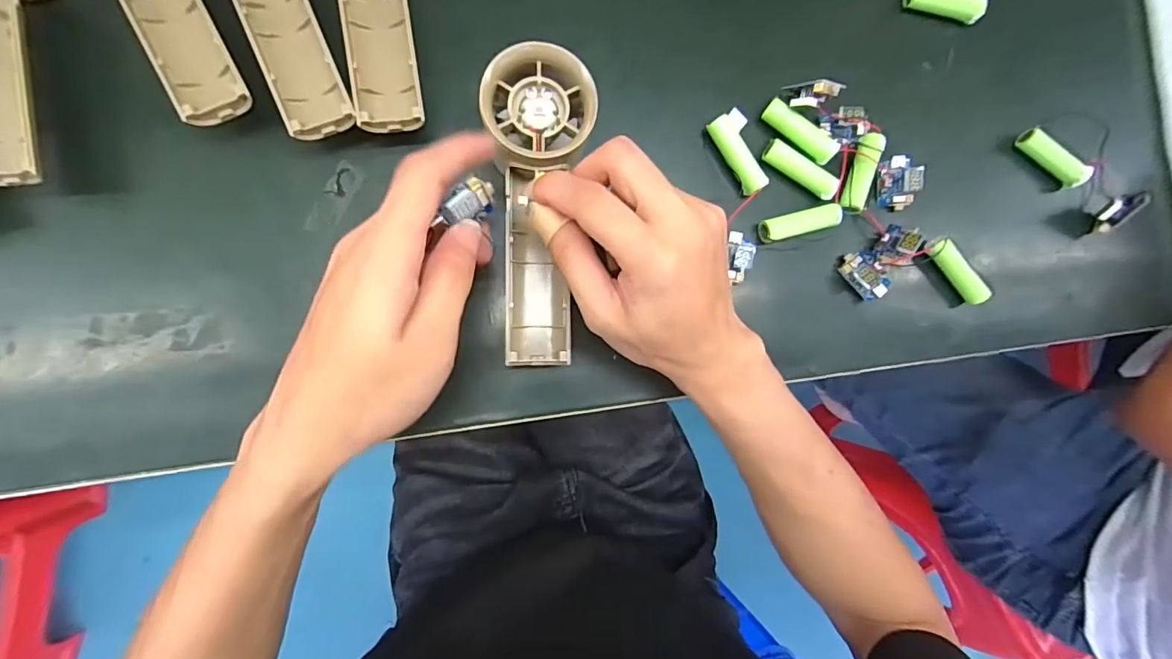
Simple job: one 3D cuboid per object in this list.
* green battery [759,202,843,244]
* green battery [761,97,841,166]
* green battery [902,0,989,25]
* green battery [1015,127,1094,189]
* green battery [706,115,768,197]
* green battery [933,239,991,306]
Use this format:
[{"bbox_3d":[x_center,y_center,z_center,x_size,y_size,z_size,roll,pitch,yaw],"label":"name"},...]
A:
[{"bbox_3d":[0.132,-0.066,0.304,0.048,0.012,0.015,-15,90,-7],"label":"green battery"},{"bbox_3d":[0.131,-0.121,0.306,0.050,0.018,0.013,42,84,-4],"label":"green battery"},{"bbox_3d":[0.234,-0.213,0.324,0.051,0.017,0.014,9,86,-7],"label":"green battery"},{"bbox_3d":[0.313,-0.115,0.331,0.053,0.015,0.014,34,84,-4],"label":"green battery"},{"bbox_3d":[0.092,-0.106,0.305,0.015,0.013,0.050,-30,91,-7],"label":"green battery"},{"bbox_3d":[0.237,-0.036,0.314,0.056,0.012,0.012,43,83,-16],"label":"green battery"}]

